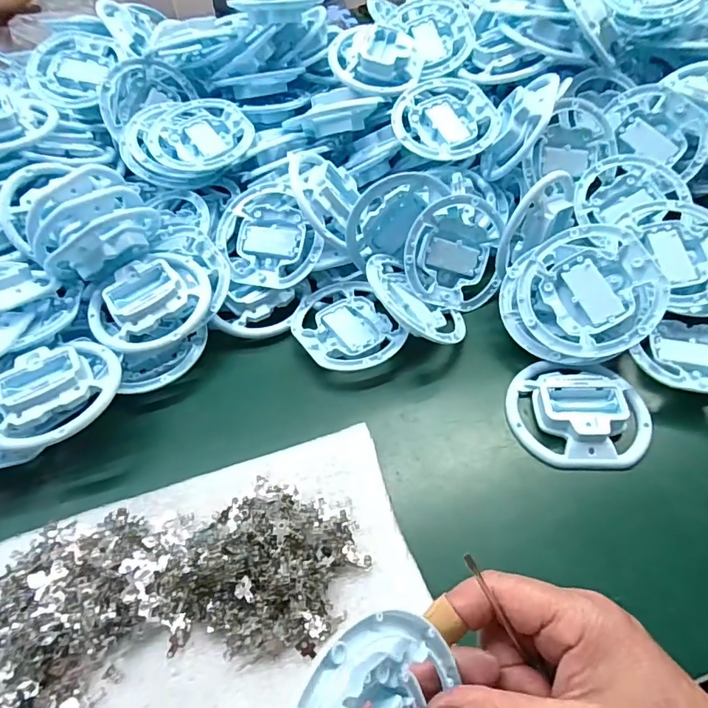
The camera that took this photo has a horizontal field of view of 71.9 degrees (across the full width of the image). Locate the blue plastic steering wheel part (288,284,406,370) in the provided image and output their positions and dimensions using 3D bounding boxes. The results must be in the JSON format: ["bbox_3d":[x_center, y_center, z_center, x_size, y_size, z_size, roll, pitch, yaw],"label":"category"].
[{"bbox_3d":[-0.007,-0.024,0.441,0.086,0.020,0.103,-22,53,-12],"label":"blue plastic steering wheel part"}]

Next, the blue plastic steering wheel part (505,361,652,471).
[{"bbox_3d":[0.173,0.041,0.372,0.102,0.019,0.090,2,52,7],"label":"blue plastic steering wheel part"}]

